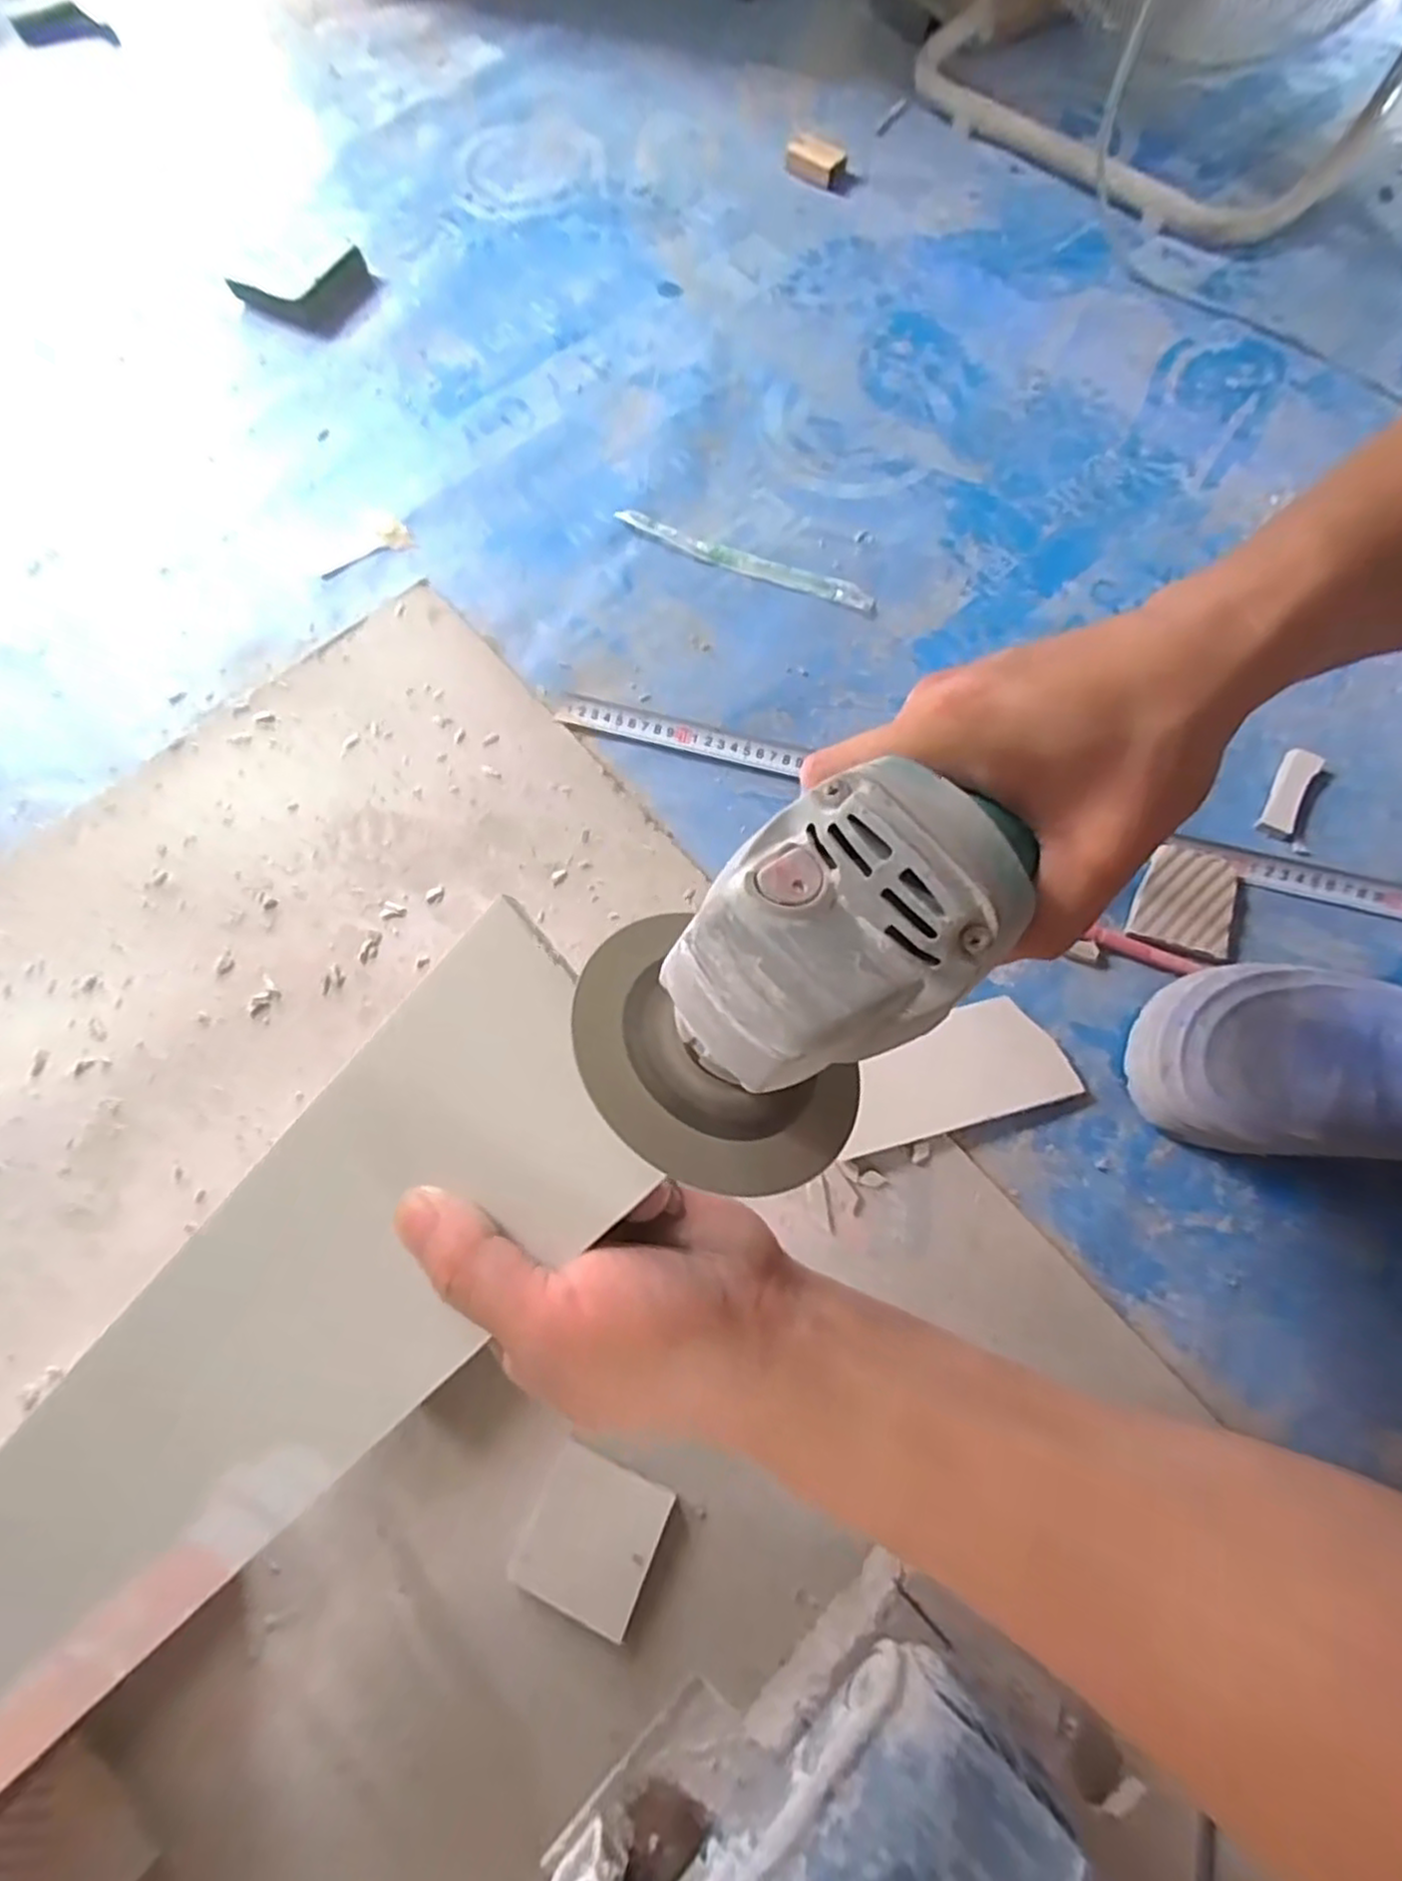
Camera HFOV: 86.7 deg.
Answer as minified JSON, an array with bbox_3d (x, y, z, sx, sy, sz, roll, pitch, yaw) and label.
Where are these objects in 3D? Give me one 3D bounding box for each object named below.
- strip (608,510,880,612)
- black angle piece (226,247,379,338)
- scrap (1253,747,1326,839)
[{"bbox_3d":[0.035,-0.312,0.606,0.221,0.006,0.022,23,75,9],"label":"strip"},{"bbox_3d":[-0.375,-0.628,0.709,0.113,0.019,0.095,25,75,9],"label":"black angle piece"},{"bbox_3d":[0.412,-0.104,0.519,0.026,0.008,0.071,29,76,10],"label":"scrap"}]

